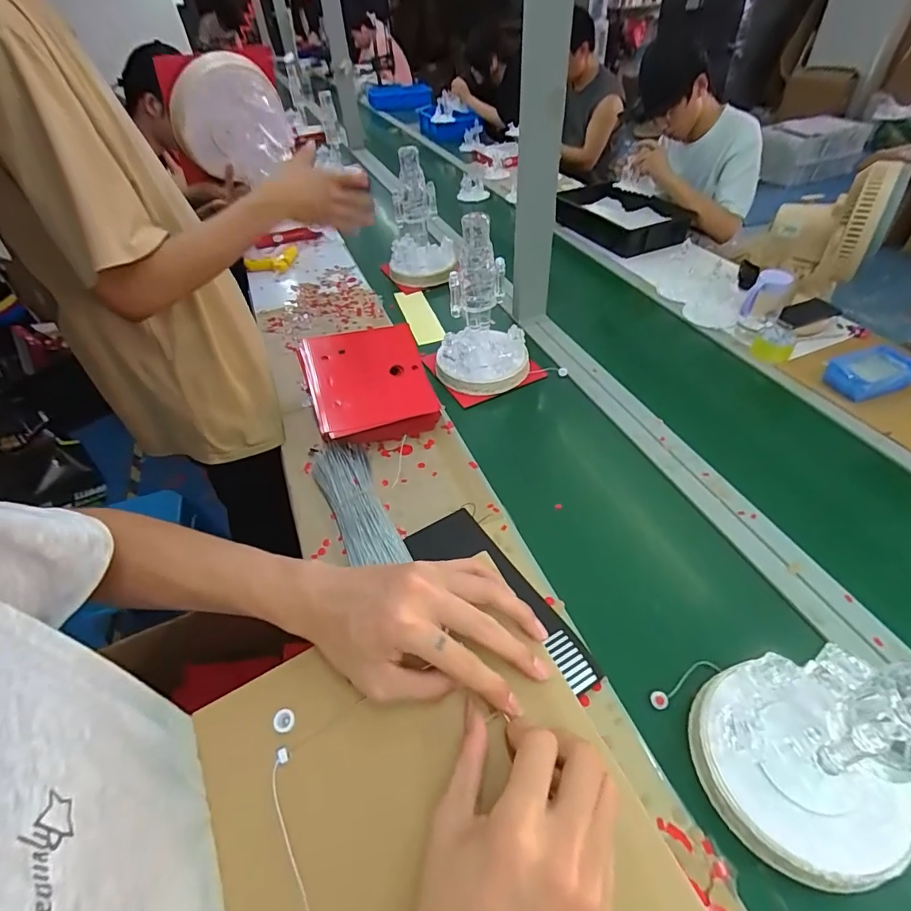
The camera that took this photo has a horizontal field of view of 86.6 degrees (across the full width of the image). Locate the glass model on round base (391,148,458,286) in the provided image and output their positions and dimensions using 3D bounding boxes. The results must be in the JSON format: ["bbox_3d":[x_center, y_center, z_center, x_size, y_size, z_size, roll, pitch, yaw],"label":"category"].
[{"bbox_3d":[-0.113,-0.681,1.393,0.202,0.329,0.183,-6,46,3],"label":"glass model on round base"}]

